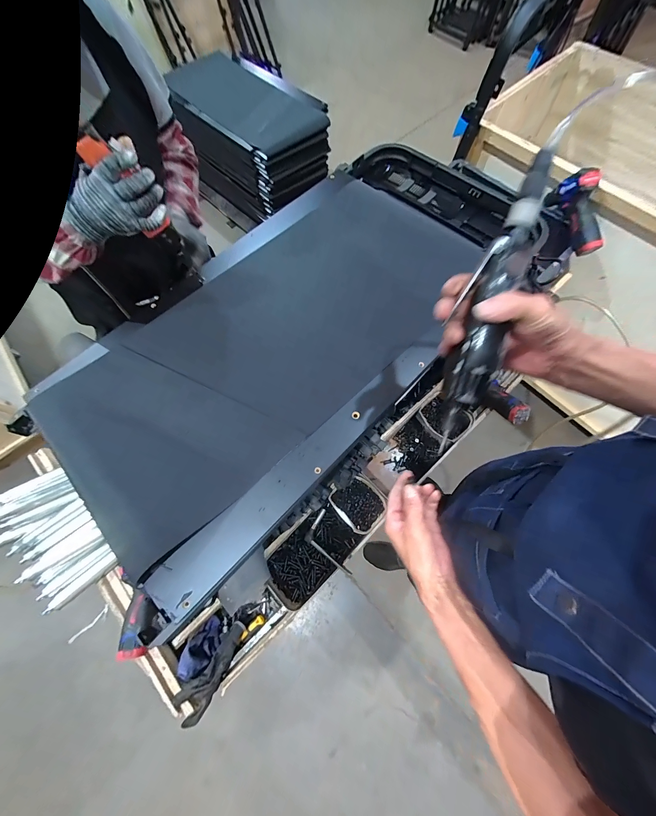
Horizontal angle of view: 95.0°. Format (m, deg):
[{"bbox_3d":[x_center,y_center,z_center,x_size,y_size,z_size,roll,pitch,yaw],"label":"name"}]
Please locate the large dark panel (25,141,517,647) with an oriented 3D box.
[{"bbox_3d":[-0.028,-0.200,0.600,0.484,0.050,1.017,40,73,16],"label":"large dark panel"}]

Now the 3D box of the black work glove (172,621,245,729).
[{"bbox_3d":[-0.250,0.561,0.646,0.063,0.040,0.181,27,50,12],"label":"black work glove"}]

